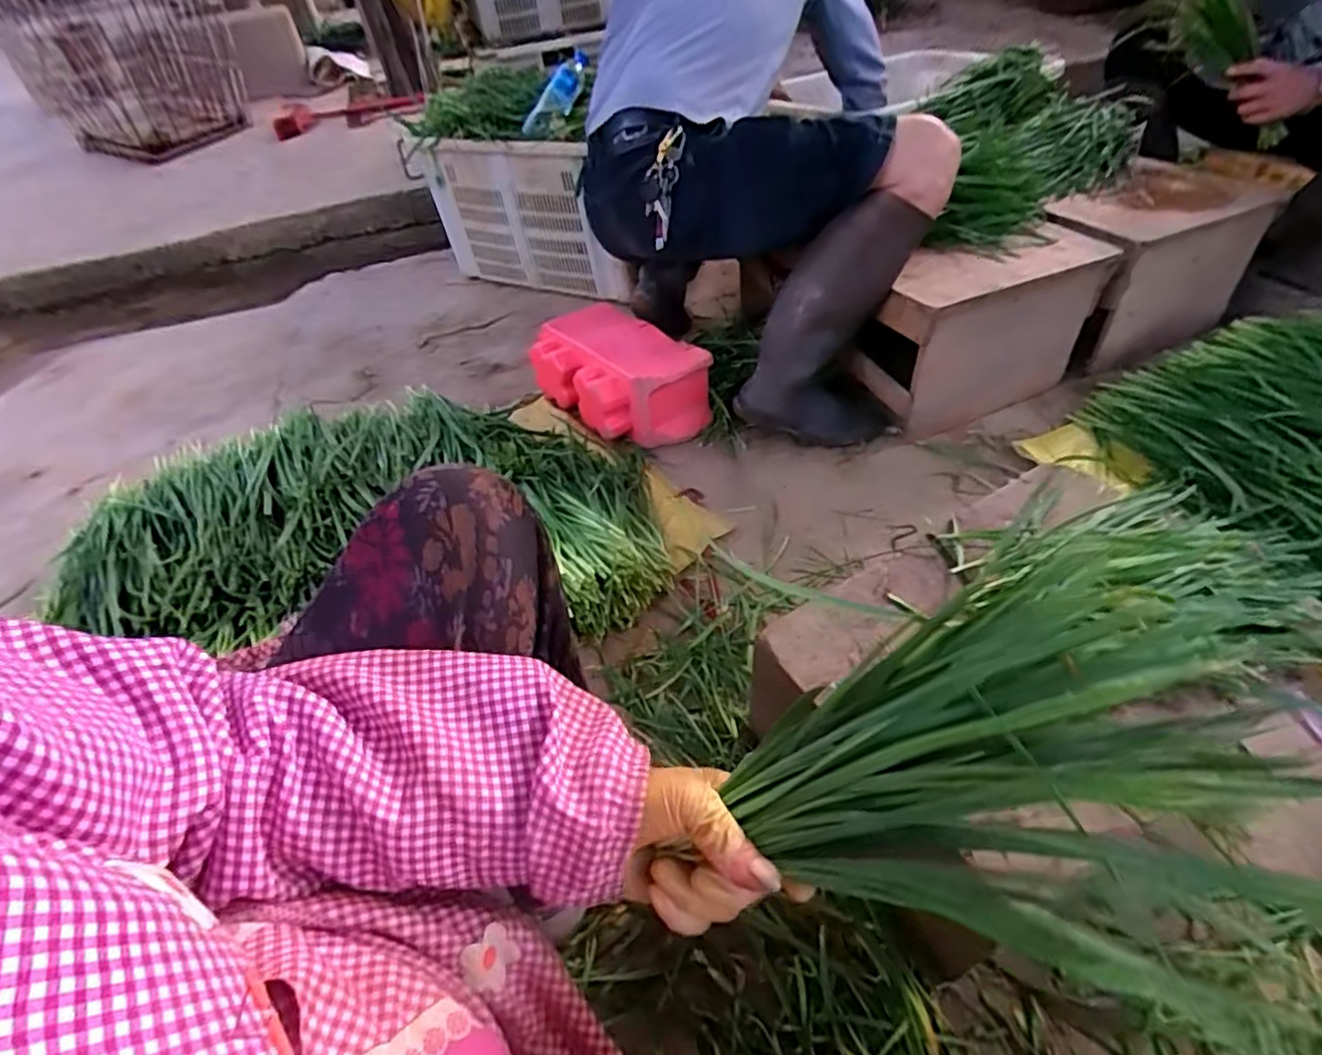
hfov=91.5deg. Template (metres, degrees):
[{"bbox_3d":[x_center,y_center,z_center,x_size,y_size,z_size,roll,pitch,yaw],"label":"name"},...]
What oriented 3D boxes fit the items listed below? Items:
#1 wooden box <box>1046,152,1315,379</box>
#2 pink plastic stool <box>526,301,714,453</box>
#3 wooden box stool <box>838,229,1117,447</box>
[{"bbox_3d":[0.887,-0.494,1.225,0.393,0.241,0.254,-26,49,-19],"label":"wooden box"},{"bbox_3d":[-0.089,-0.284,1.215,0.210,0.136,0.357,-32,51,-23],"label":"pink plastic stool"},{"bbox_3d":[0.516,-0.332,1.095,0.394,0.248,0.176,-19,47,-13],"label":"wooden box stool"}]

